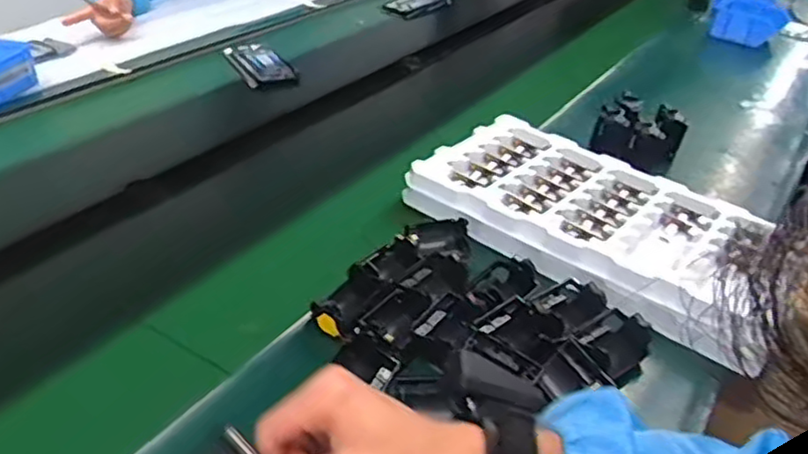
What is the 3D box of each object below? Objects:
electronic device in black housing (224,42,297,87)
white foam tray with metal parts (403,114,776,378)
[{"bbox_3d":[-0.268,-0.300,1.251,0.098,0.015,0.173,-17,41,-28],"label":"electronic device in black housing"},{"bbox_3d":[0.231,-0.008,0.803,0.422,0.044,0.238,31,43,32],"label":"white foam tray with metal parts"}]

